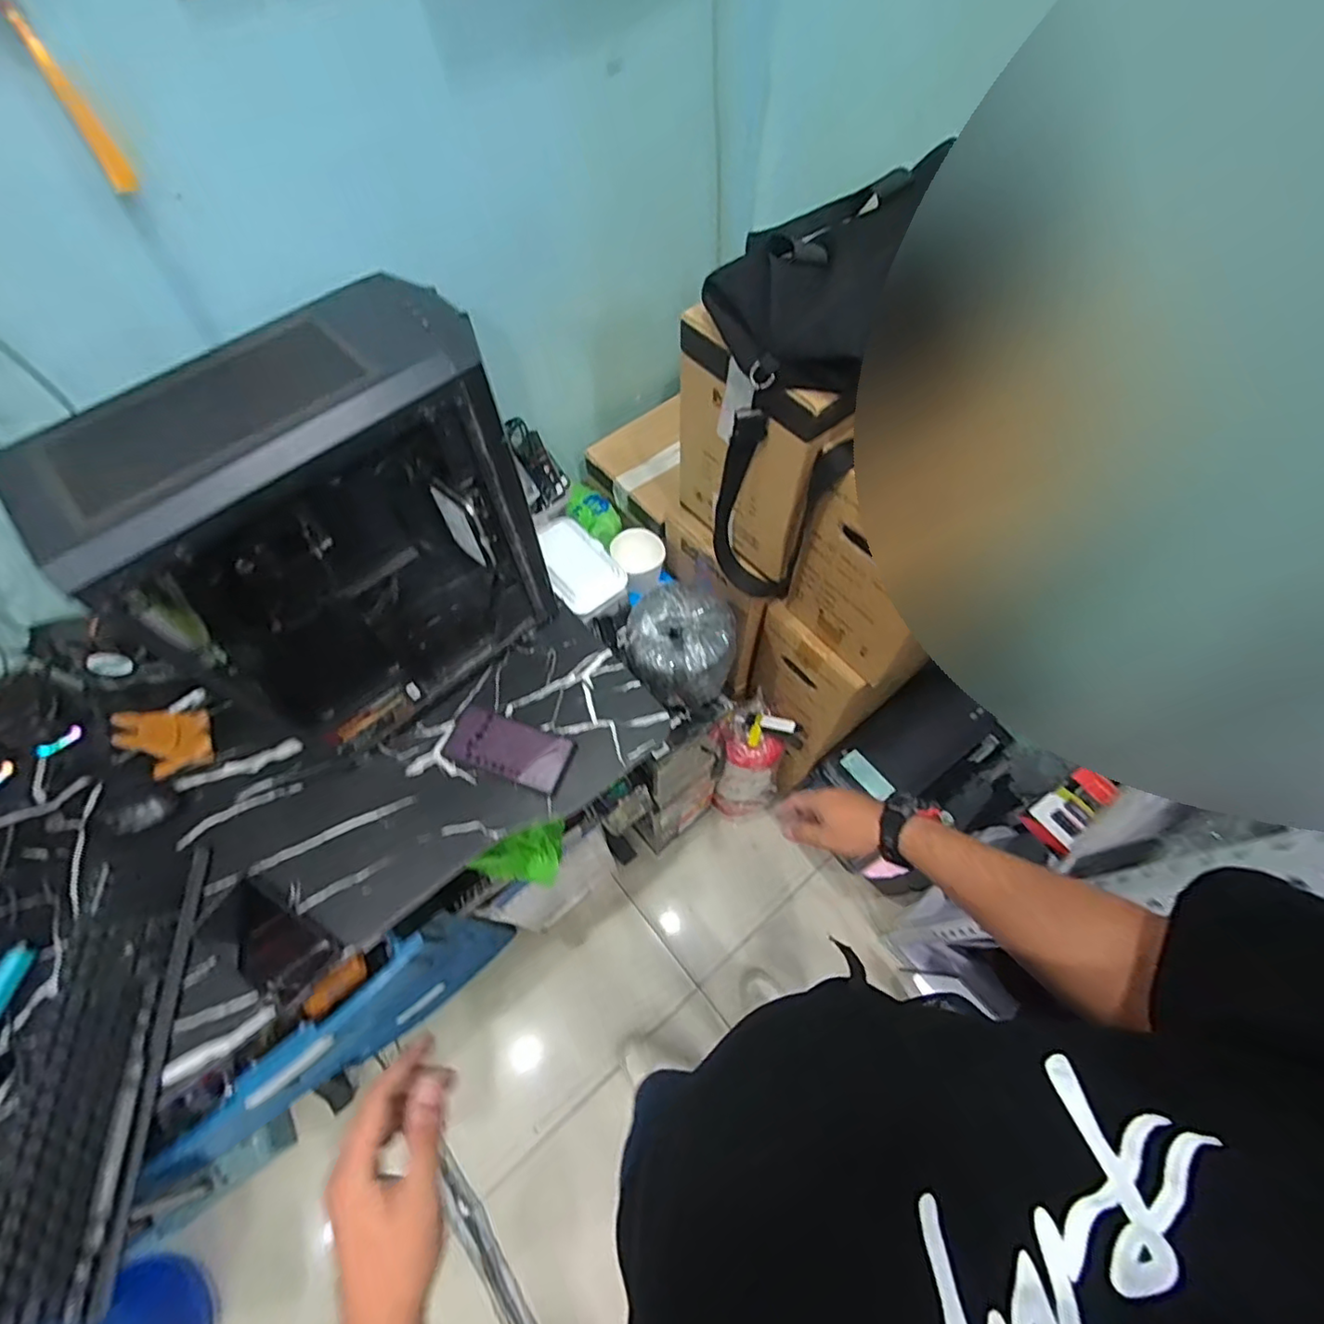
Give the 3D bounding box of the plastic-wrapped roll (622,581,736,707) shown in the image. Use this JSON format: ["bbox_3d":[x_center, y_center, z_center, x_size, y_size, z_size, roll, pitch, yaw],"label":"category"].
[{"bbox_3d":[0.029,-0.027,0.926,0.153,0.131,0.157,-1,62,1],"label":"plastic-wrapped roll"}]

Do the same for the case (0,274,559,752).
[{"bbox_3d":[-0.346,-0.124,0.695,0.360,0.441,0.183,-40,68,-18],"label":"case"}]

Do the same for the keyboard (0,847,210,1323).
[{"bbox_3d":[-0.613,0.430,0.634,0.141,0.023,0.405,-6,62,-2],"label":"keyboard"}]

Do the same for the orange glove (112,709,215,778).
[{"bbox_3d":[-0.643,0.098,0.781,0.071,0.083,0.069,-22,64,-10],"label":"orange glove"}]

